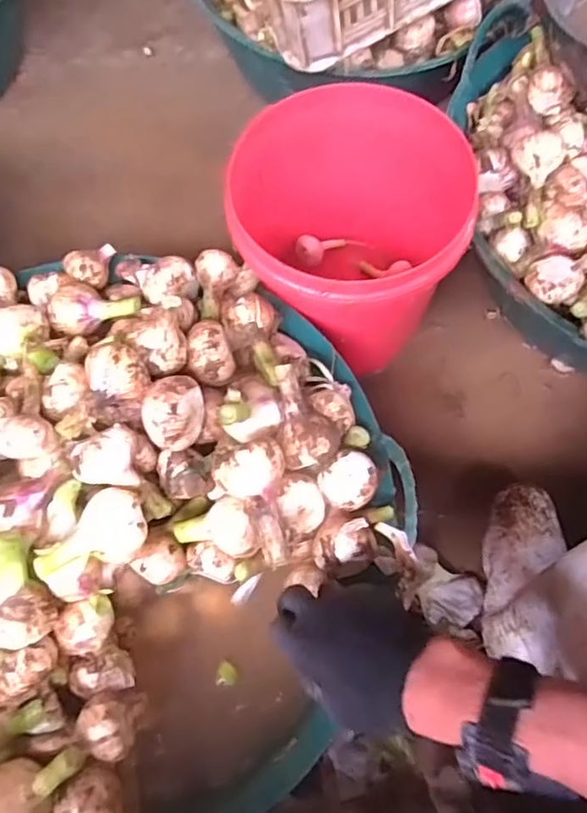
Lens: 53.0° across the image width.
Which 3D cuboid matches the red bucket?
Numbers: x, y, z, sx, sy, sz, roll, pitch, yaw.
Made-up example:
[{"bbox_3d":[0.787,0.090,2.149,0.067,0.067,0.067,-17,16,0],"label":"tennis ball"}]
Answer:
[{"bbox_3d":[0.072,-0.175,0.686,0.221,0.240,0.242,-1,68,2],"label":"red bucket"}]

